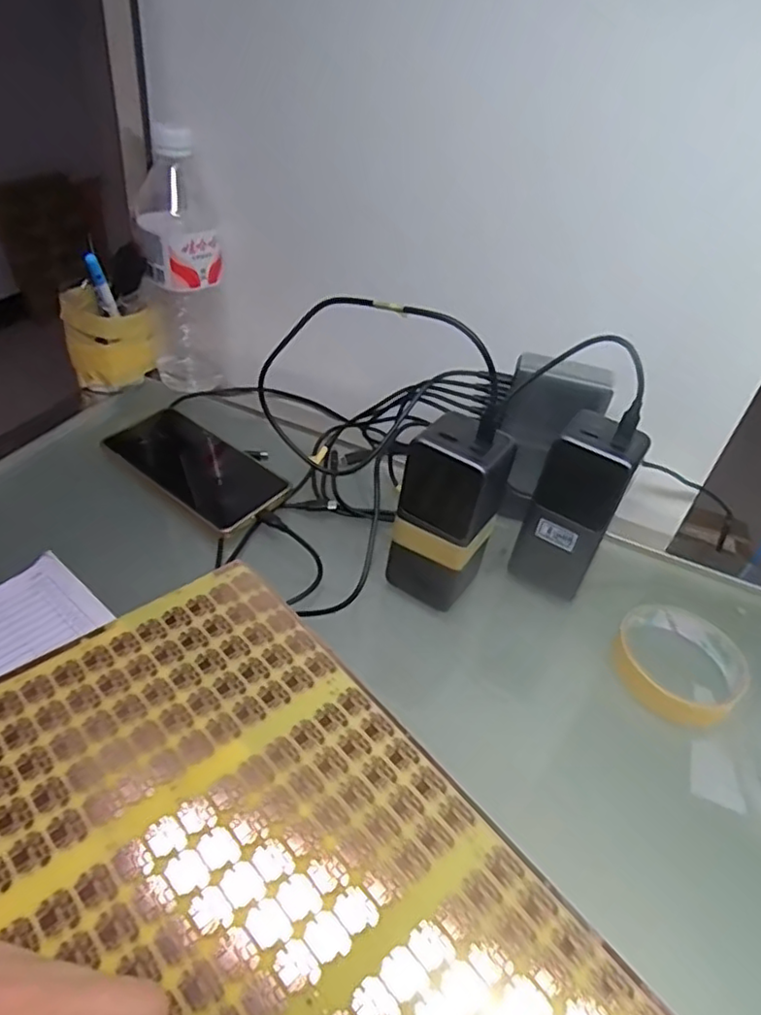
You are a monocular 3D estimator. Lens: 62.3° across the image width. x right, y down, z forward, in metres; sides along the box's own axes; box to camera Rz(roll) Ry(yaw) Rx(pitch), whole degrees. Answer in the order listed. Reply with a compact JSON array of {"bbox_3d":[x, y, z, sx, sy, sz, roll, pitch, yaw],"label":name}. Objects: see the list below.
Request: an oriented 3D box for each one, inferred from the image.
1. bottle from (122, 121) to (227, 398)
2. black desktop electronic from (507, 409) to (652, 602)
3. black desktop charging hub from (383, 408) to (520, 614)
[{"bbox_3d":[-0.180,-0.208,0.562,0.061,0.213,0.062,4,43,-4],"label":"bottle"},{"bbox_3d":[0.138,0.001,0.444,0.053,0.122,0.049,29,46,21],"label":"black desktop electronic"},{"bbox_3d":[0.044,0.007,0.421,0.057,0.128,0.051,25,45,18],"label":"black desktop charging hub"}]

